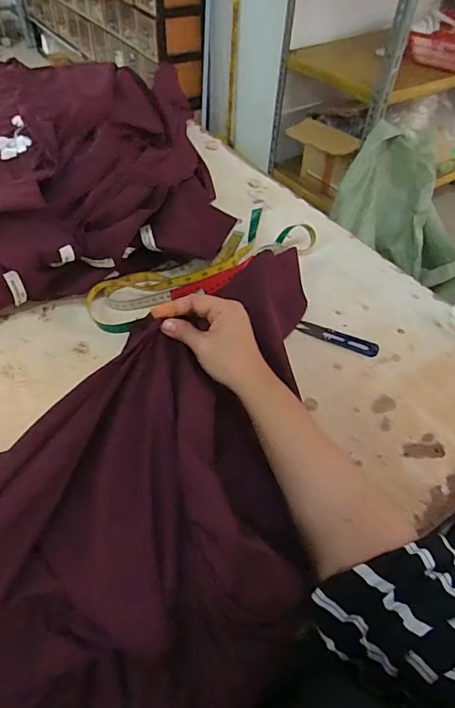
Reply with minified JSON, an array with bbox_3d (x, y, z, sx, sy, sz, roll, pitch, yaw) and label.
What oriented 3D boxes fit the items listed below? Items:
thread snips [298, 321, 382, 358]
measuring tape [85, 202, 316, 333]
[{"bbox_3d":[0.139,-0.021,0.575,0.104,0.005,0.025,21,52,16],"label":"thread snips"},{"bbox_3d":[-0.043,-0.139,0.657,0.341,0.036,0.153,-27,56,-23],"label":"measuring tape"}]

